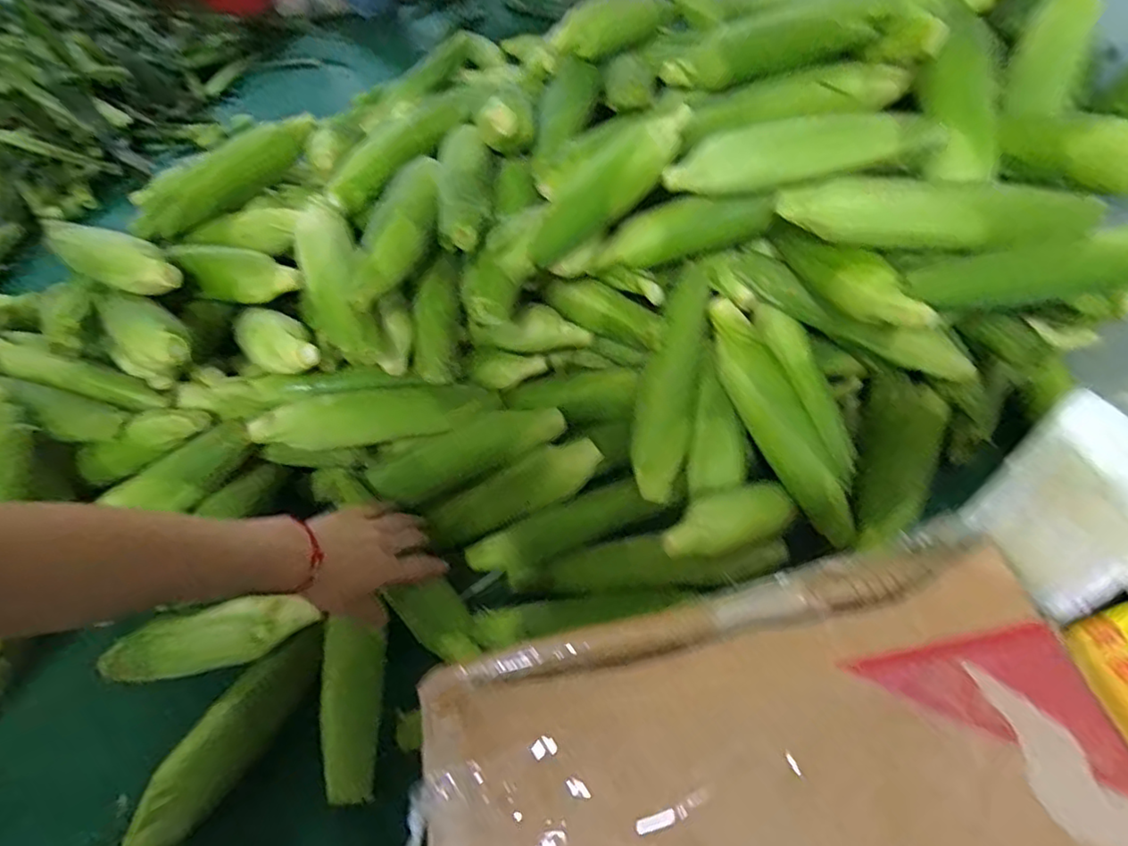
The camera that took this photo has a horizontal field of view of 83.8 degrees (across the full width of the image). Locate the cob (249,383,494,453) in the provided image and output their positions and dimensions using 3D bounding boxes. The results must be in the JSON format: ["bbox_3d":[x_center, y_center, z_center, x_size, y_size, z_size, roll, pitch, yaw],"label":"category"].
[{"bbox_3d":[-0.185,-0.009,0.633,0.231,0.049,0.050,-15,52,-7],"label":"cob"}]

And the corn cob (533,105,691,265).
[{"bbox_3d":[0.043,-0.223,0.574,0.209,0.051,0.052,-45,60,-9],"label":"corn cob"}]

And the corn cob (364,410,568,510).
[{"bbox_3d":[-0.099,0.033,0.659,0.203,0.049,0.049,-21,53,-11],"label":"corn cob"}]

